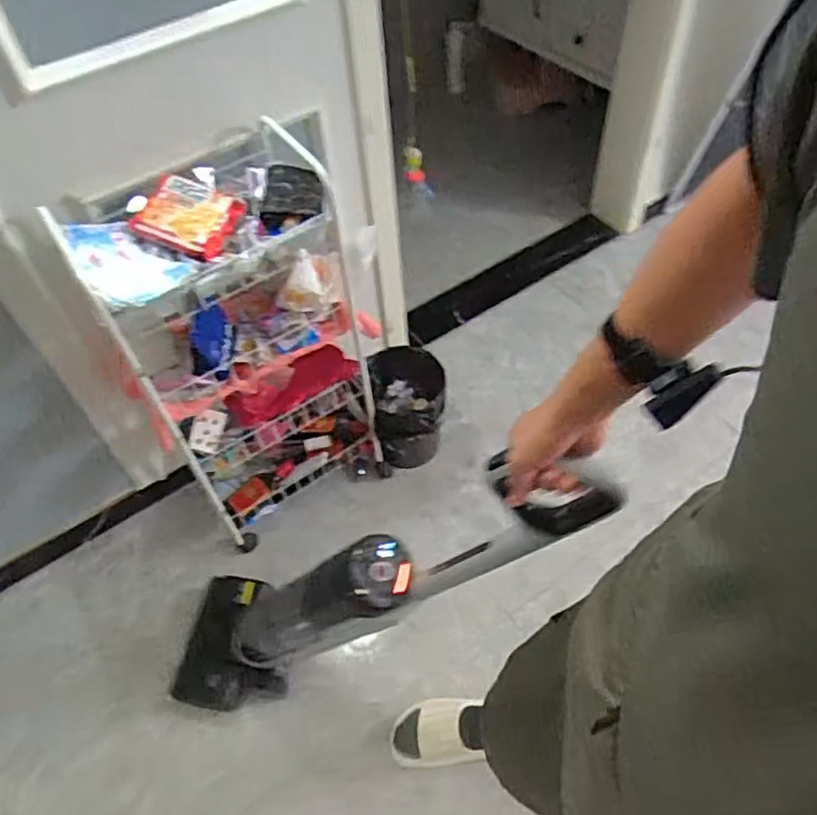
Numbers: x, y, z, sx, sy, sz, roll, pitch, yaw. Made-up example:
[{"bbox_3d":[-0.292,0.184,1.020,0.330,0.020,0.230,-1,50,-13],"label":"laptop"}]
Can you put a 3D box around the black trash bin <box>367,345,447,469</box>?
[{"bbox_3d":[-0.001,0.011,1.791,0.205,0.291,0.230,-7,54,-2],"label":"black trash bin"}]

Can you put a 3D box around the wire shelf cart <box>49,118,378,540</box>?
[{"bbox_3d":[-0.333,-0.114,1.510,0.517,0.830,0.301,-29,57,-17],"label":"wire shelf cart"}]

